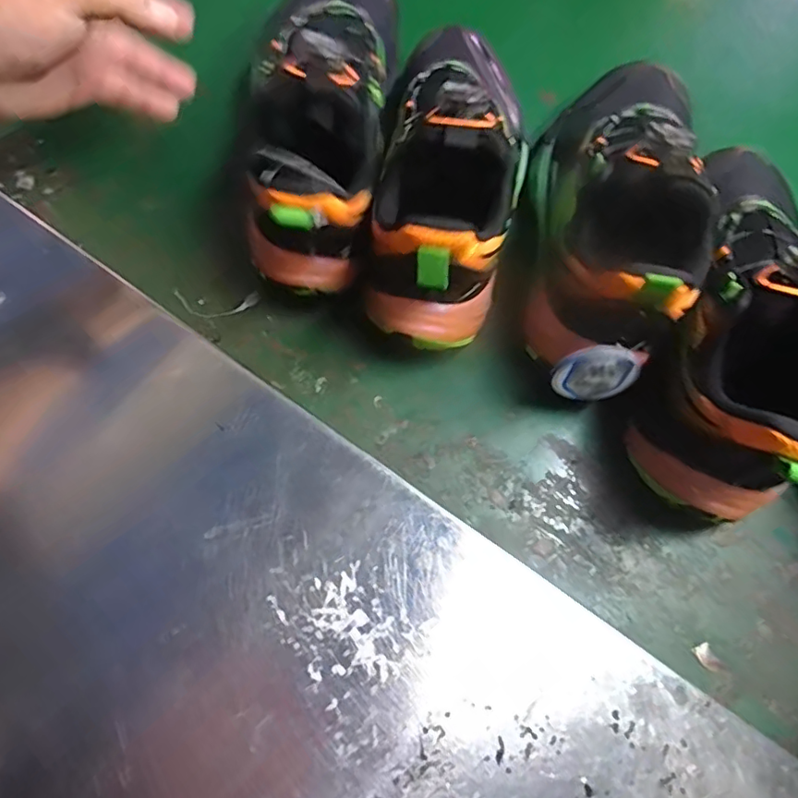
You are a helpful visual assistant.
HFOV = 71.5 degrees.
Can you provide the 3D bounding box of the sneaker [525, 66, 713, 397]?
[{"bbox_3d":[0.140,-0.137,0.356,0.098,0.128,0.259,15,70,4],"label":"sneaker"}]

